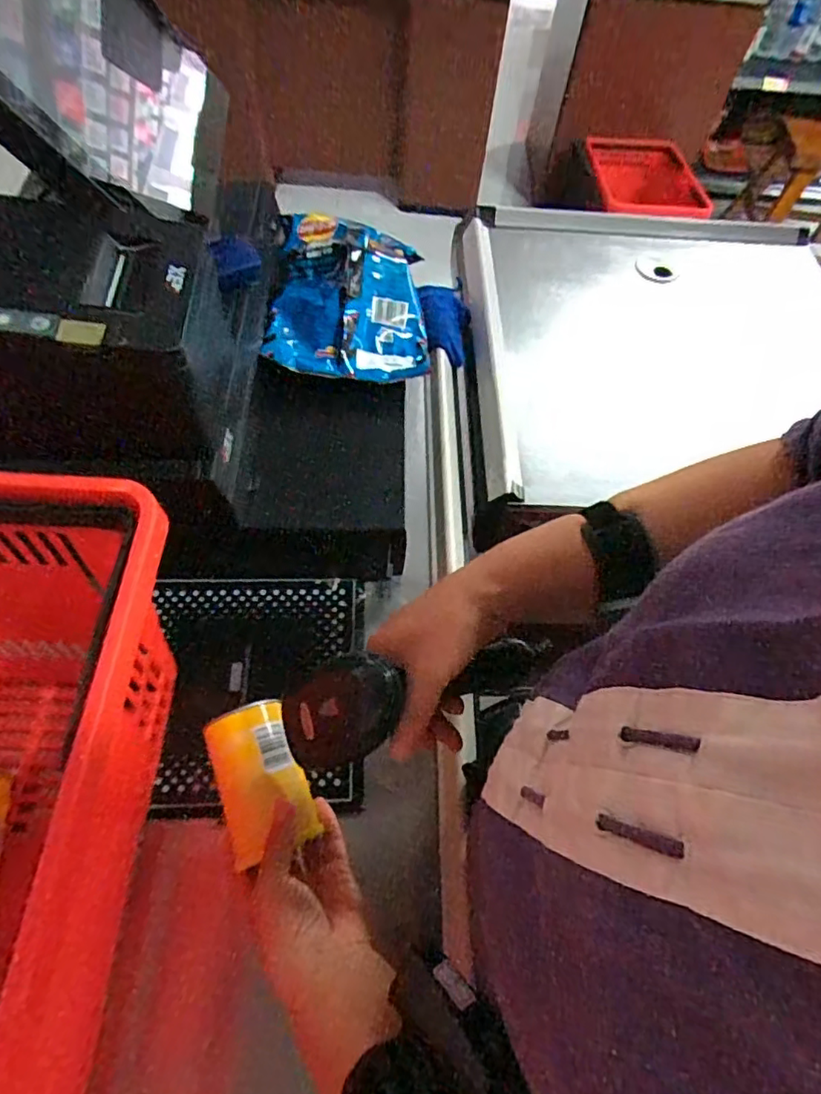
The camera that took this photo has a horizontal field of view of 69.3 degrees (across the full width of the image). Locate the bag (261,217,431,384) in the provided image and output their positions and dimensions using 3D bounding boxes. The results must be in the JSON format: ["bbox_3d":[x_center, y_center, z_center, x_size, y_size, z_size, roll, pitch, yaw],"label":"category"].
[{"bbox_3d":[-0.061,-0.269,0.626,0.159,0.053,0.194,4,61,-2],"label":"bag"}]

